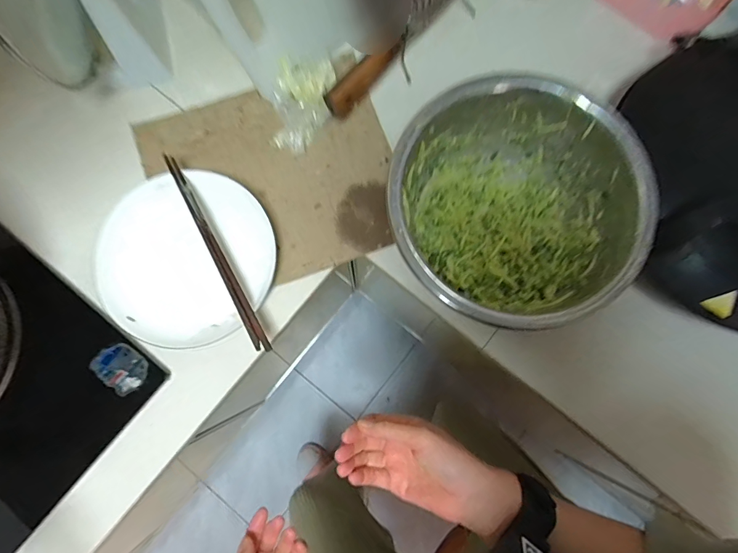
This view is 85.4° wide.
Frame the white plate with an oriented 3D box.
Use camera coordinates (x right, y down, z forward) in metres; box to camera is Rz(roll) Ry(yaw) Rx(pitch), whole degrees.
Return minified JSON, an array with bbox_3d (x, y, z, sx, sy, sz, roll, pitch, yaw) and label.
[{"bbox_3d":[-0.203,-0.020,0.456,0.184,0.037,0.188,0,79,-1],"label":"white plate"}]

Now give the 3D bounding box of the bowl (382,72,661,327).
[{"bbox_3d":[0.143,-0.073,0.431,0.243,0.122,0.225,0,79,-1],"label":"bowl"}]

